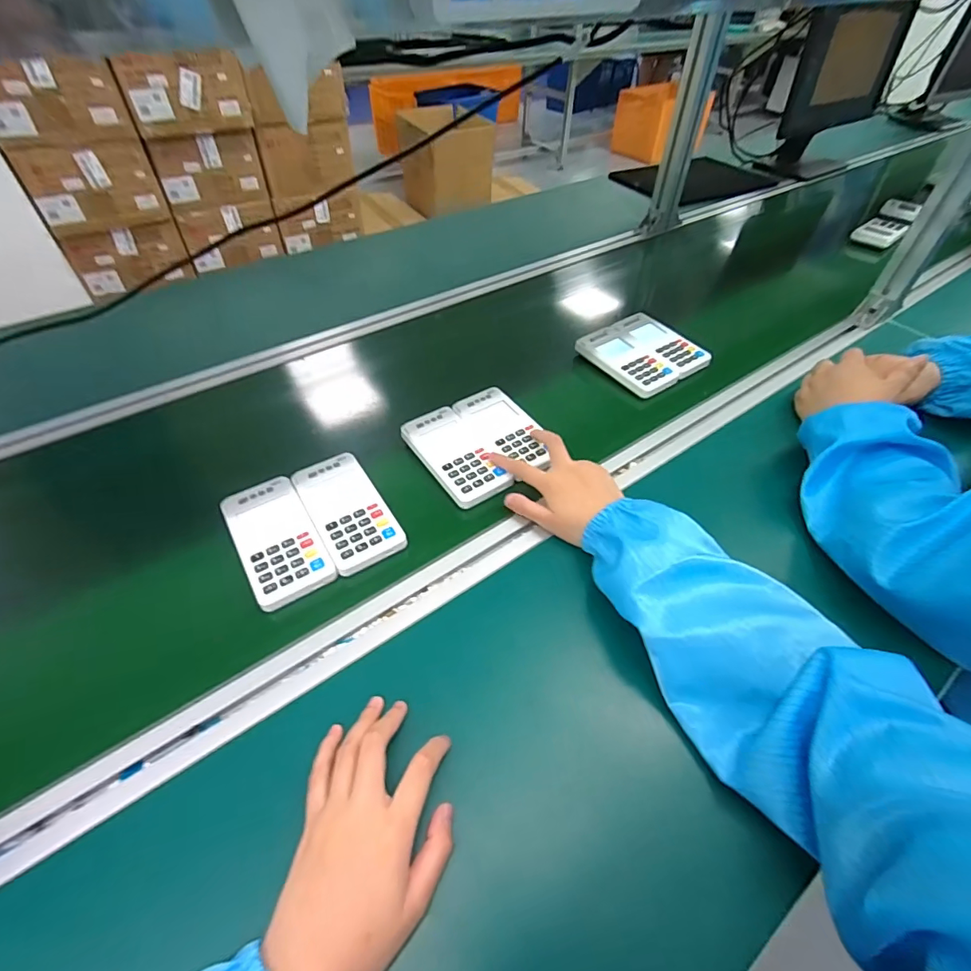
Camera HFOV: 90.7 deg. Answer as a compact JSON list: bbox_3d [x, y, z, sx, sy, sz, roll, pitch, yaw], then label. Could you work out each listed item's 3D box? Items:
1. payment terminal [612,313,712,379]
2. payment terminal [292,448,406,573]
[{"bbox_3d":[0.252,-0.207,0.697,0.071,0.012,0.141,-27,55,-19],"label":"payment terminal"},{"bbox_3d":[-0.141,0.023,0.489,0.068,0.014,0.137,-27,54,-19],"label":"payment terminal"}]

